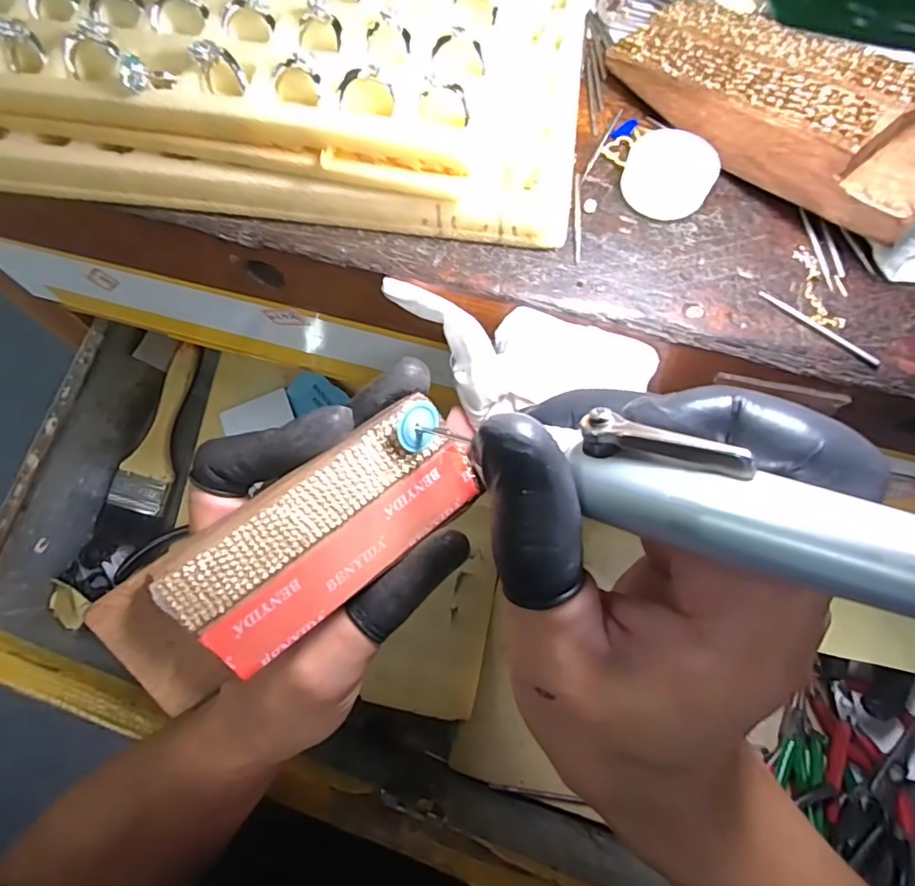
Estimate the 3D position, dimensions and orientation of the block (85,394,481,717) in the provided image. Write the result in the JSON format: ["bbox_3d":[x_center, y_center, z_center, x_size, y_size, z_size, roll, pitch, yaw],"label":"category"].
[{"bbox_3d":[-0.056,0.036,0.183,0.124,0.024,0.044,-36,102,-17],"label":"block"}]

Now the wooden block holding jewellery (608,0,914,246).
[{"bbox_3d":[0.117,-0.123,0.192,0.042,0.039,0.125,-38,74,-14],"label":"wooden block holding jewellery"}]

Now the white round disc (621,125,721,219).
[{"bbox_3d":[0.080,-0.102,0.199,0.030,0.016,0.030,0,69,-1],"label":"white round disc"}]

